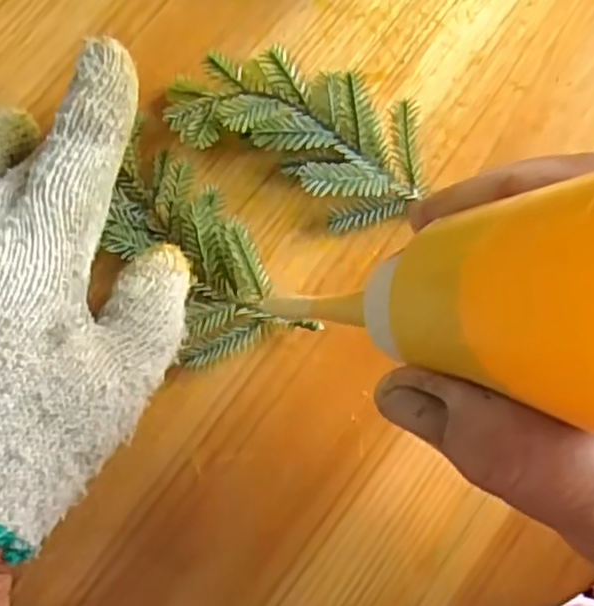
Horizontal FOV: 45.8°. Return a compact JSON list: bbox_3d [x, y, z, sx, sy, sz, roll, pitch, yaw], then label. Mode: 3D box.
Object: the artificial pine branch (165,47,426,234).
[{"bbox_3d":[0.000,-0.069,0.286,0.106,0.024,0.055,30,78,6],"label":"artificial pine branch"}]

